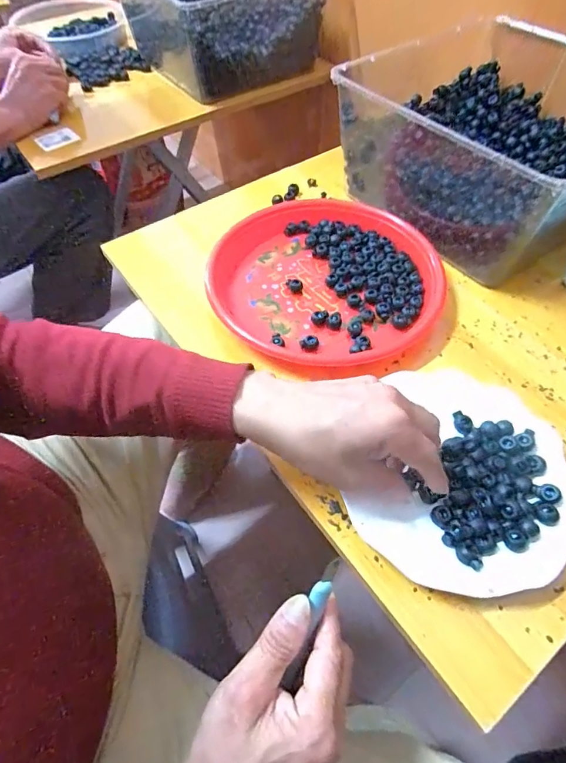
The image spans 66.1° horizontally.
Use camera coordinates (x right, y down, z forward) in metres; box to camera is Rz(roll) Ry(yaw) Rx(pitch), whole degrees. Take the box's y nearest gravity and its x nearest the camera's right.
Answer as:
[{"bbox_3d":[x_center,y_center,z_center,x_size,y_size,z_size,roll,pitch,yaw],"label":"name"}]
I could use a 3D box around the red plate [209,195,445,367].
[{"bbox_3d":[0.051,-0.115,0.486,0.246,0.035,0.240,0,56,0],"label":"red plate"}]

